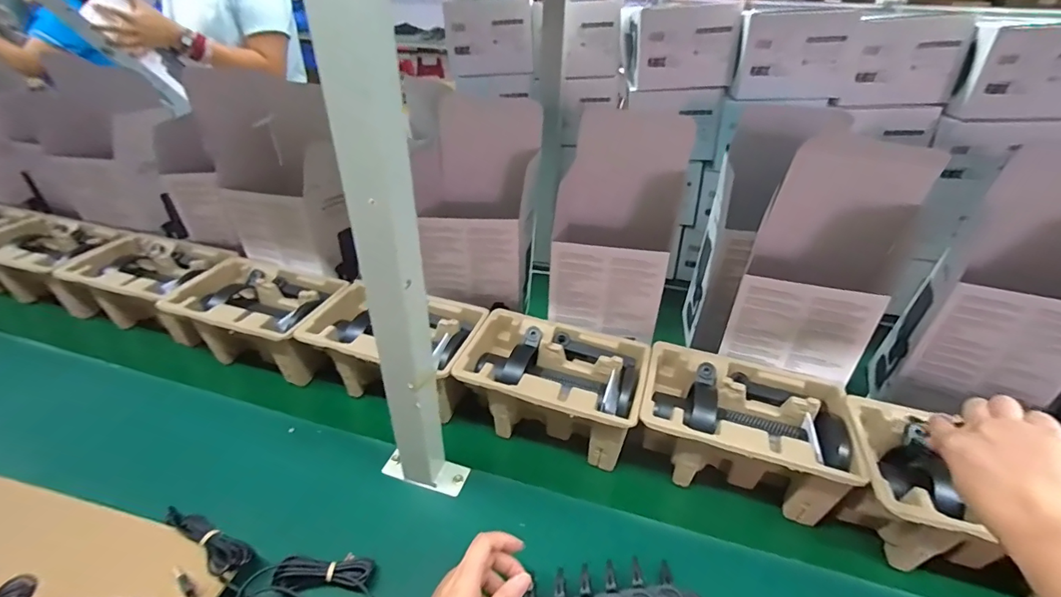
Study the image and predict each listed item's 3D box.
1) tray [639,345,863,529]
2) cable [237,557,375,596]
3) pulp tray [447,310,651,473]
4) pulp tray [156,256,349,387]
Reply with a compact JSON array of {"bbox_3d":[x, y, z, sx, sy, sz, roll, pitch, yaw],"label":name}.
[{"bbox_3d":[0.249,0.157,0.555,0.223,0.101,0.150,12,36,17],"label":"tray"},{"bbox_3d":[-0.190,0.279,0.433,0.153,0.029,0.061,5,34,7],"label":"cable"},{"bbox_3d":[0.031,0.115,0.603,0.223,0.102,0.146,12,35,17],"label":"pulp tray"},{"bbox_3d":[-0.410,0.033,0.707,0.255,0.106,0.142,10,35,14],"label":"pulp tray"}]

